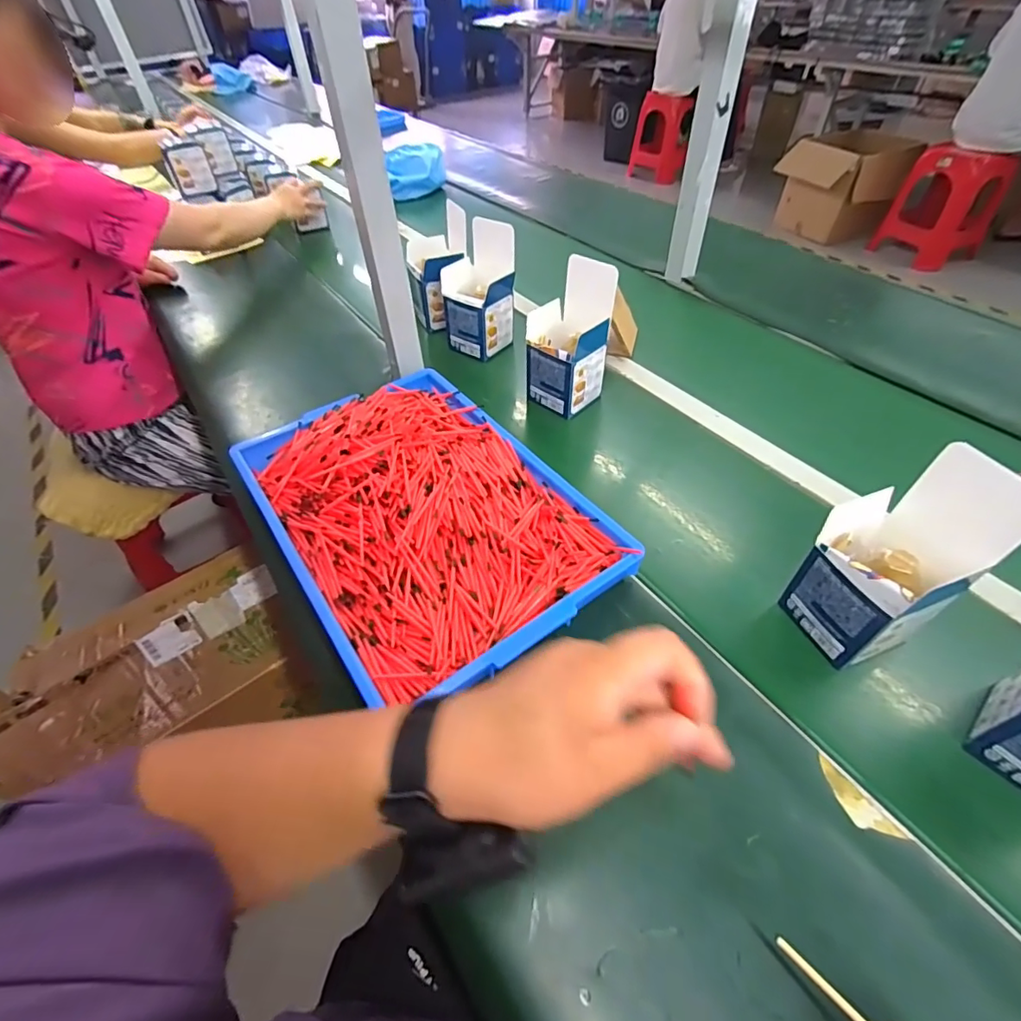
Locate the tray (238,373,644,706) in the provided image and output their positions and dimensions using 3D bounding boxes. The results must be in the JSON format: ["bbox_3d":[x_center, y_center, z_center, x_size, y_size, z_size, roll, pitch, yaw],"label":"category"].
[{"bbox_3d":[-0.104,-0.012,0.551,0.284,0.061,0.421,-29,53,-22],"label":"tray"}]

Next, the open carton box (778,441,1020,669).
[{"bbox_3d":[0.323,0.044,0.426,0.096,0.180,0.097,-24,51,-18],"label":"open carton box"}]

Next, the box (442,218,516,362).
[{"bbox_3d":[-0.054,-0.355,0.809,0.097,0.180,0.090,24,53,23],"label":"box"}]

